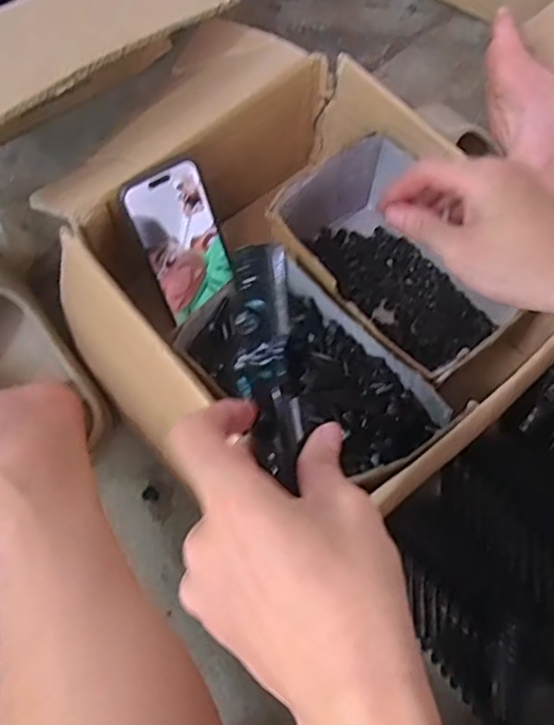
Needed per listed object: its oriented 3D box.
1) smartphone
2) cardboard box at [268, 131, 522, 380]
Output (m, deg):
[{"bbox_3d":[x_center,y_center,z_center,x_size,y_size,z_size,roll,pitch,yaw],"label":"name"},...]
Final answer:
[{"bbox_3d":[-0.082,-0.104,0.551,0.072,0.129,0.012,-34,43,-15],"label":"smartphone"},{"bbox_3d":[0.098,-0.077,0.573,0.141,0.100,0.214,-32,72,-15],"label":"cardboard box"}]

